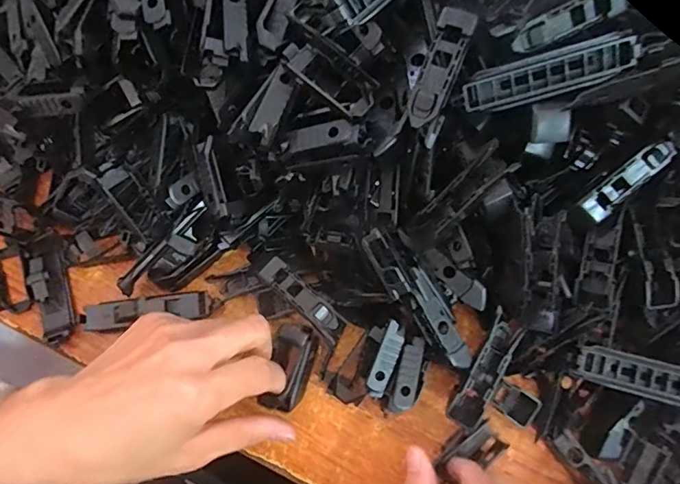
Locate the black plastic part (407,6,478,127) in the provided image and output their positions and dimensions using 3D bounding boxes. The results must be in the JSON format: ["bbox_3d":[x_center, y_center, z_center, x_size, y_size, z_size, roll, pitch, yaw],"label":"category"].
[{"bbox_3d":[0.045,-0.079,0.220,0.016,0.004,0.054,22,95,7],"label":"black plastic part"}]

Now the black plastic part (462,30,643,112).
[{"bbox_3d":[0.095,-0.077,0.224,0.075,0.010,0.020,-14,116,11],"label":"black plastic part"}]

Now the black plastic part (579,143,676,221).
[{"bbox_3d":[0.148,-0.032,0.249,0.051,0.008,0.014,-42,77,12],"label":"black plastic part"}]

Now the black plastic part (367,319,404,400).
[{"bbox_3d":[0.026,0.067,0.275,0.013,0.004,0.044,18,89,5],"label":"black plastic part"}]

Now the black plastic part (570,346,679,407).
[{"bbox_3d":[0.165,0.073,0.258,0.074,0.013,0.020,16,75,5],"label":"black plastic part"}]

